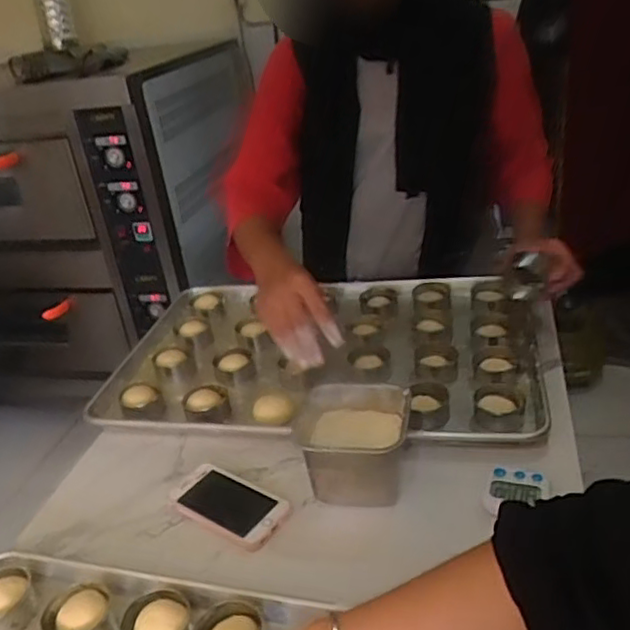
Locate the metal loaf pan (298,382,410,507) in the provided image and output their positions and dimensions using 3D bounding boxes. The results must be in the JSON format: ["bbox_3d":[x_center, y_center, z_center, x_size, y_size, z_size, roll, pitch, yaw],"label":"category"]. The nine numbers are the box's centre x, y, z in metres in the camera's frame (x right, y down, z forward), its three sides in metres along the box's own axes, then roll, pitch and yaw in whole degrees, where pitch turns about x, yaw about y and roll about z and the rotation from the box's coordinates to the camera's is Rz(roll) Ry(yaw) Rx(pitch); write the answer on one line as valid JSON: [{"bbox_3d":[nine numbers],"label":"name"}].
[{"bbox_3d":[0.040,0.143,0.703,0.119,0.084,0.106,1,29,16],"label":"metal loaf pan"}]

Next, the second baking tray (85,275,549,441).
[{"bbox_3d":[-0.001,0.049,0.960,0.628,0.053,0.380,1,29,15],"label":"second baking tray"}]

